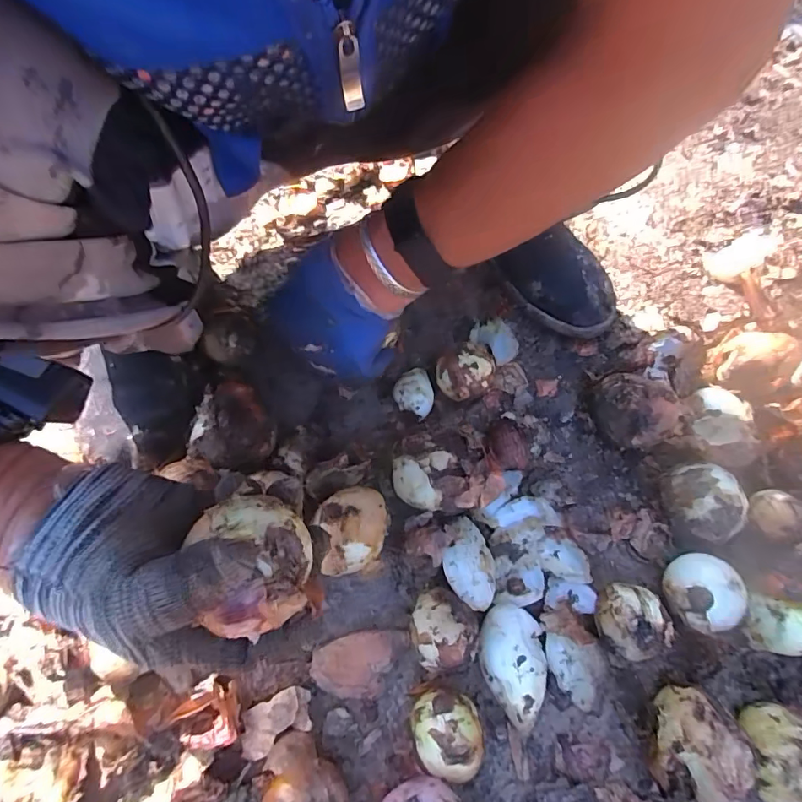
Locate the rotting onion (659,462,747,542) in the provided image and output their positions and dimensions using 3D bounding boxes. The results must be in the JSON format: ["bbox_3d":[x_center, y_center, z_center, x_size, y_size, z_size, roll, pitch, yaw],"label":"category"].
[{"bbox_3d":[0.266,0.090,0.419,0.062,0.047,0.068,-17,68,-10],"label":"rotting onion"}]

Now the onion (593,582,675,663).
[{"bbox_3d":[0.182,0.177,0.380,0.050,0.041,0.052,1,66,-3],"label":"onion"}]

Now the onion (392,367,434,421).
[{"bbox_3d":[0.013,-0.010,0.465,0.039,0.024,0.051,8,66,0],"label":"onion"}]

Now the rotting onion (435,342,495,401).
[{"bbox_3d":[0.061,-0.023,0.457,0.051,0.047,0.047,-19,69,-11],"label":"rotting onion"}]

